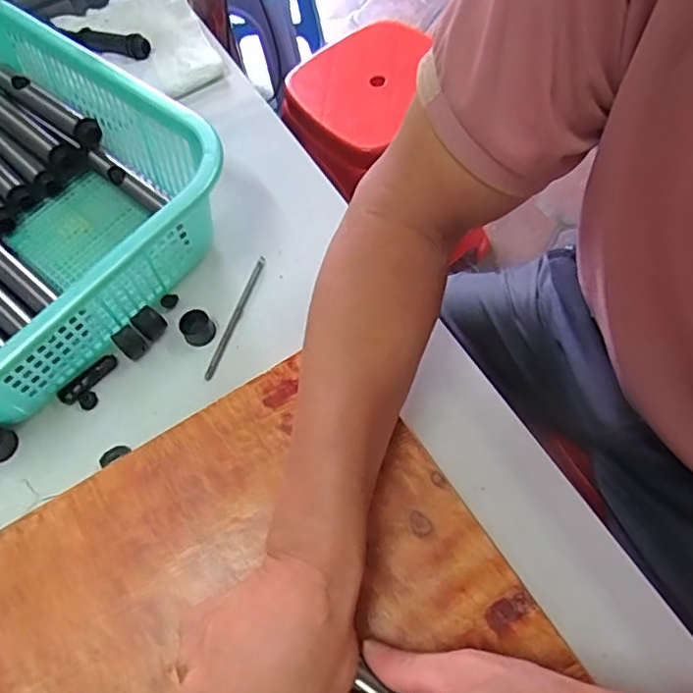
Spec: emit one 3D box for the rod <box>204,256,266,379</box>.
[{"bbox_3d":[-0.090,-0.027,0.475,0.008,0.006,0.117,14,65,12],"label":"rod"}]

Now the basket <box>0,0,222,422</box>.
[{"bbox_3d":[-0.308,-0.128,0.479,0.379,0.103,0.298,37,71,21],"label":"basket"}]

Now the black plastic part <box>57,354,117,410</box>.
[{"bbox_3d":[-0.201,0.029,0.459,0.027,0.010,0.050,32,69,19],"label":"black plastic part"}]

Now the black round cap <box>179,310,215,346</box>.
[{"bbox_3d":[-0.120,-0.016,0.467,0.025,0.012,0.026,-2,62,4],"label":"black round cap"}]

